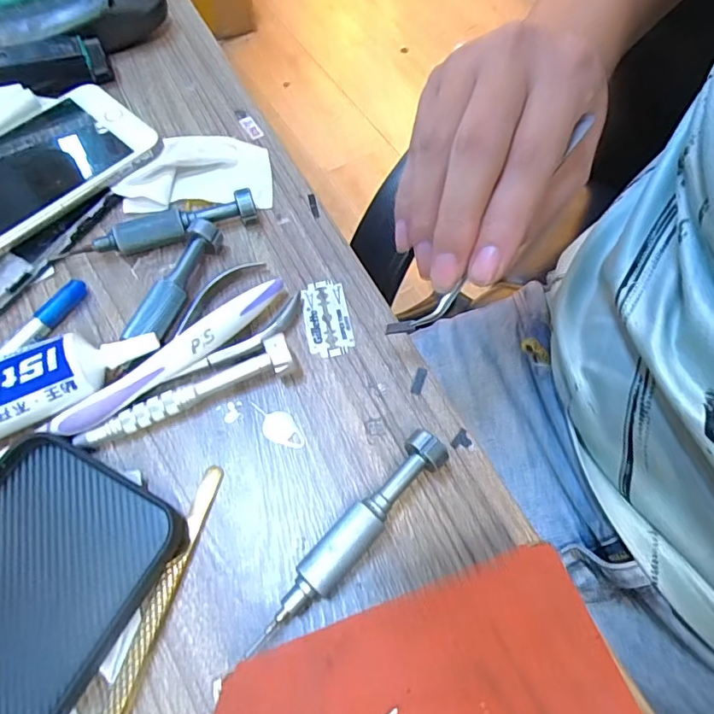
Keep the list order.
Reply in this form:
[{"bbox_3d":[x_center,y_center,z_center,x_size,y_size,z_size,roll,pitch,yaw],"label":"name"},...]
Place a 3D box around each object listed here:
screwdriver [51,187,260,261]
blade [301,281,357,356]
[{"bbox_3d":[-0.104,-0.068,0.275,0.102,0.016,0.015,-15,63,-5],"label":"screwdriver"},{"bbox_3d":[-0.015,-0.019,0.258,0.022,0.004,0.042,-11,63,-3],"label":"blade"}]

